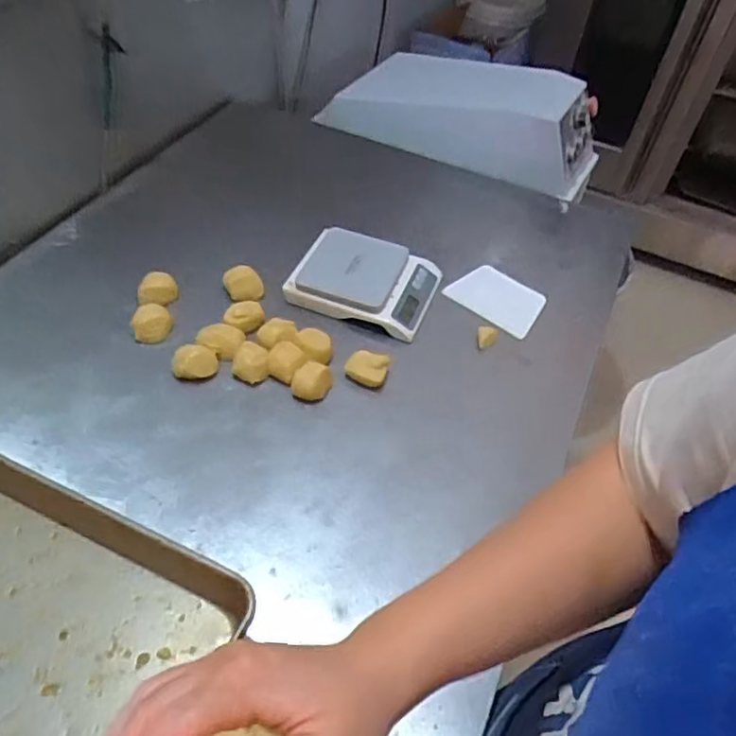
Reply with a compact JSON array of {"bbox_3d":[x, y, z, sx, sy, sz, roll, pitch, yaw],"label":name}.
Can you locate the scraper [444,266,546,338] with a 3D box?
[{"bbox_3d":[0.184,-0.100,0.891,0.123,0.009,0.093,36,61,13],"label":"scraper"}]

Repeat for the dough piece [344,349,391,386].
[{"bbox_3d":[-0.002,0.000,0.775,0.050,0.032,0.035,19,50,12],"label":"dough piece"}]

